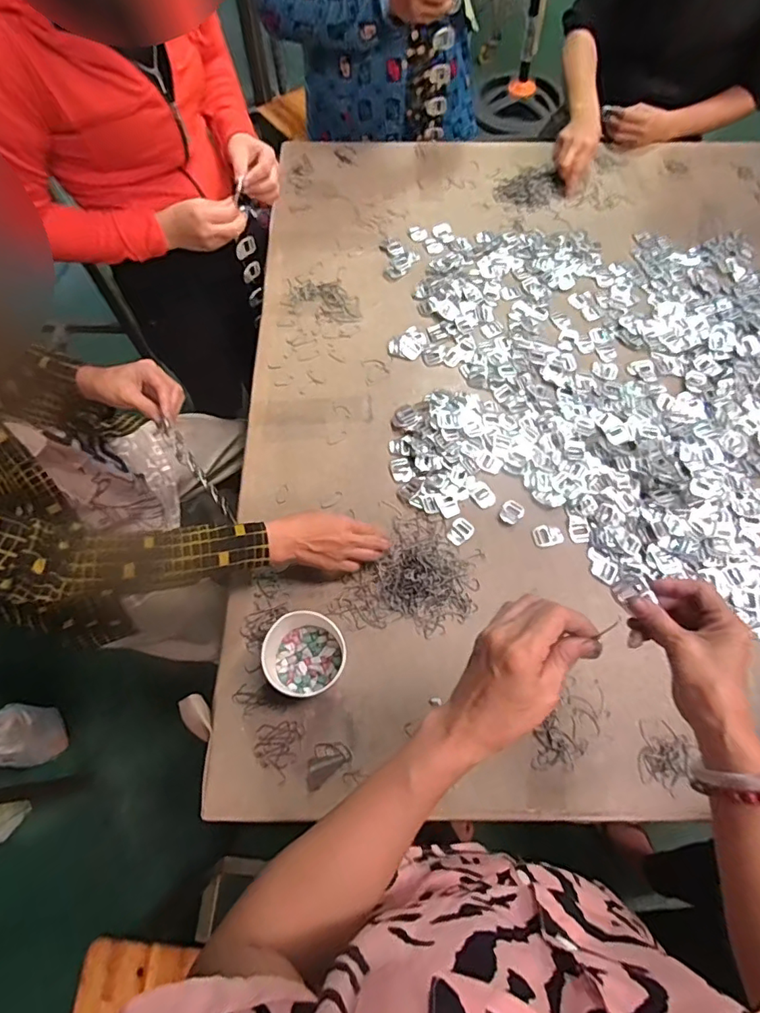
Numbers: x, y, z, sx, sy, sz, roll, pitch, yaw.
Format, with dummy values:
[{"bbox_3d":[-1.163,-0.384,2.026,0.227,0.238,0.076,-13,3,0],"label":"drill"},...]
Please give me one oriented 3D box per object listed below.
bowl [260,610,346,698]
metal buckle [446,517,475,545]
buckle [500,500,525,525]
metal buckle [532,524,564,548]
[{"bbox_3d":[-0.093,0.178,0.629,0.097,0.051,0.094,0,67,1],"label":"bowl"},{"bbox_3d":[0.113,0.035,0.722,0.030,0.004,0.039,29,71,12],"label":"metal buckle"},{"bbox_3d":[0.187,0.007,0.735,0.035,0.004,0.031,-42,73,-15],"label":"buckle"},{"bbox_3d":[0.232,0.040,0.716,0.040,0.008,0.033,-8,68,-3],"label":"metal buckle"}]

